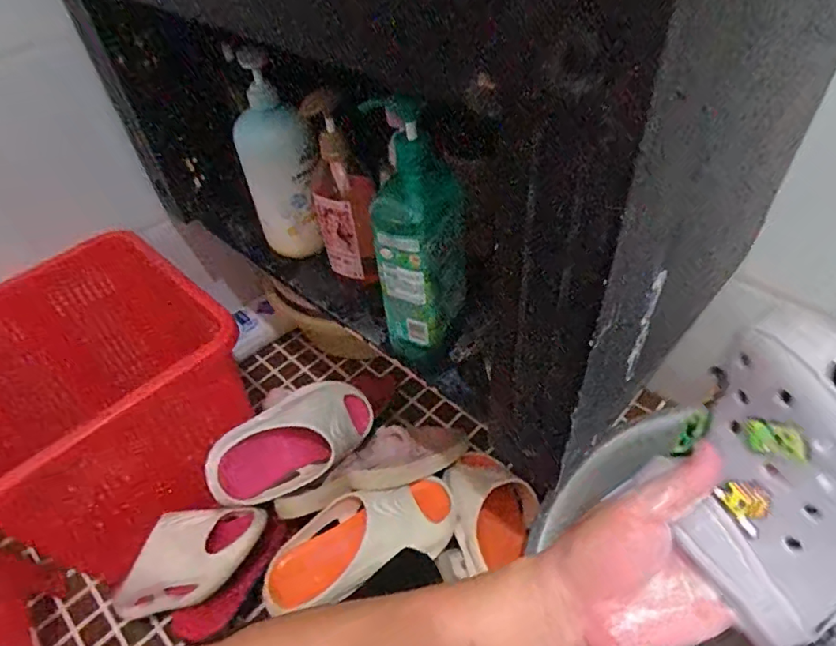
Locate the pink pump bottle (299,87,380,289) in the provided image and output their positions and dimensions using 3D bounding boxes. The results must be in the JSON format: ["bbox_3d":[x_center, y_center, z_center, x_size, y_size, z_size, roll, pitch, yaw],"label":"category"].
[{"bbox_3d":[-0.092,-0.146,0.622,0.085,0.228,0.046,23,54,25],"label":"pink pump bottle"}]

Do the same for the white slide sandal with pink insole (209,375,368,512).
[{"bbox_3d":[-0.168,0.166,0.774,0.262,0.113,0.085,-26,13,-38],"label":"white slide sandal with pink insole"}]

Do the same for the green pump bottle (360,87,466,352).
[{"bbox_3d":[0.002,-0.061,0.514,0.075,0.232,0.064,27,55,27],"label":"green pump bottle"}]

